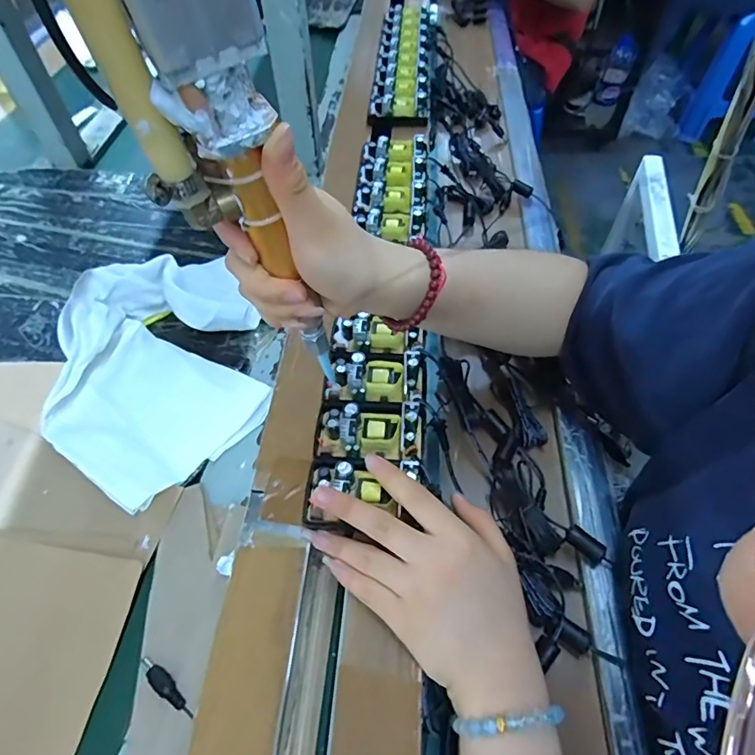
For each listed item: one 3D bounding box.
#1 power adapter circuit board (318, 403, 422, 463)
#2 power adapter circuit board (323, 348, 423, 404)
[{"bbox_3d":[-0.005,0.040,0.362,0.077,0.025,0.047,2,54,3],"label":"power adapter circuit board"},{"bbox_3d":[-0.002,-0.001,0.388,0.075,0.020,0.045,3,54,3],"label":"power adapter circuit board"}]

